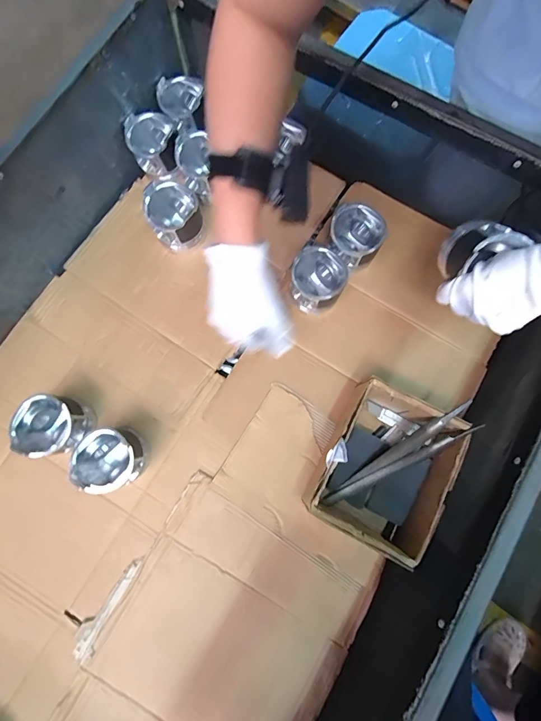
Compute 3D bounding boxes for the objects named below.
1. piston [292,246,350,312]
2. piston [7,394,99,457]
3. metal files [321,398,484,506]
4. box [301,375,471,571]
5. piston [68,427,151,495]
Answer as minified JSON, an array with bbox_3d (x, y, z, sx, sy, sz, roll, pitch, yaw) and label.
[{"bbox_3d":[0.069,-0.119,0.593,0.081,0.100,0.075,0,79,-1],"label":"piston"},{"bbox_3d":[-0.310,0.094,0.535,0.079,0.089,0.081,0,79,-1],"label":"piston"},{"bbox_3d":[0.177,0.140,0.522,0.237,0.019,0.039,-39,82,16],"label":"metal files"},{"bbox_3d":[0.159,0.146,0.527,0.156,0.102,0.203,26,80,4],"label":"box"},{"bbox_3d":[-0.225,0.140,0.533,0.086,0.077,0.082,0,79,-1],"label":"piston"}]

